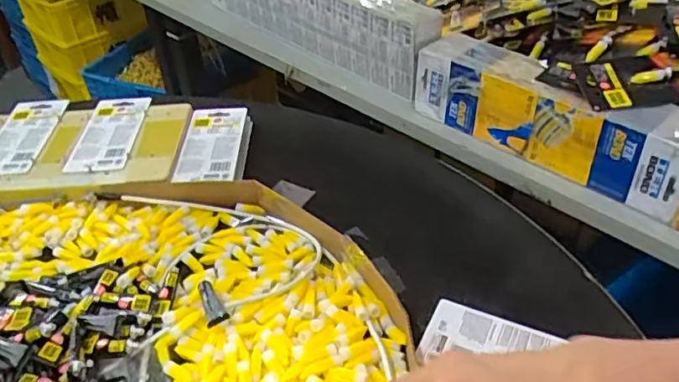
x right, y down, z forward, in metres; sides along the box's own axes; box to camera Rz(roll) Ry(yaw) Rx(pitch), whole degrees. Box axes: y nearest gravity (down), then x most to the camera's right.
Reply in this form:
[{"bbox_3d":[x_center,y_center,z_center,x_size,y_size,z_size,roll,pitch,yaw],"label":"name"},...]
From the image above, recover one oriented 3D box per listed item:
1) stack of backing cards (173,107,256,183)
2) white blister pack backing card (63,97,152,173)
[{"bbox_3d":[-0.153,-0.052,0.723,0.078,0.024,0.163,-1,39,-1],"label":"stack of backing cards"},{"bbox_3d":[-0.284,-0.074,0.725,0.072,0.011,0.161,0,39,0],"label":"white blister pack backing card"}]

